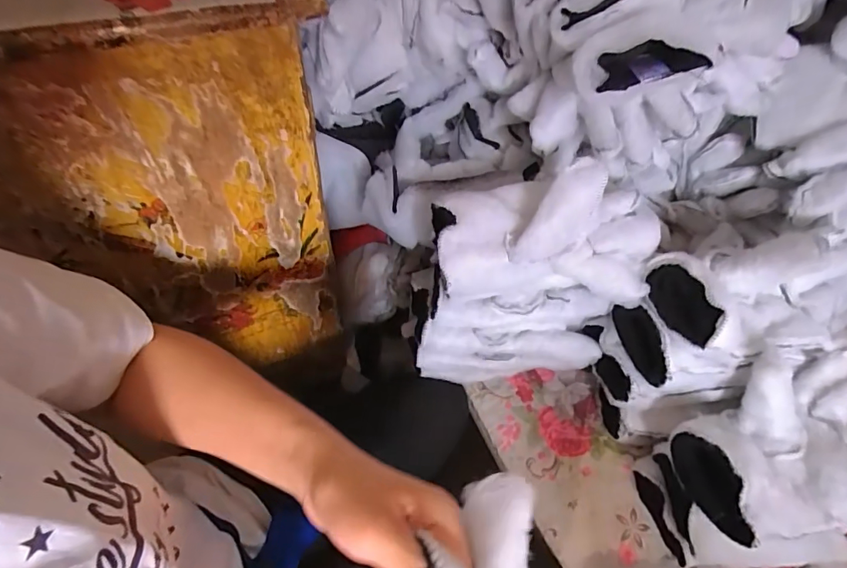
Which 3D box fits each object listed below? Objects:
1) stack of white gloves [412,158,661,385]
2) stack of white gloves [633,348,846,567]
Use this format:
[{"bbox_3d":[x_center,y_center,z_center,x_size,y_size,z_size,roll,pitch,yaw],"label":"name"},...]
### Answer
[{"bbox_3d":[0.120,-0.006,0.521,0.245,0.242,0.132,2,54,-4],"label":"stack of white gloves"},{"bbox_3d":[0.362,0.186,0.476,0.223,0.180,0.172,-1,54,-6],"label":"stack of white gloves"}]

